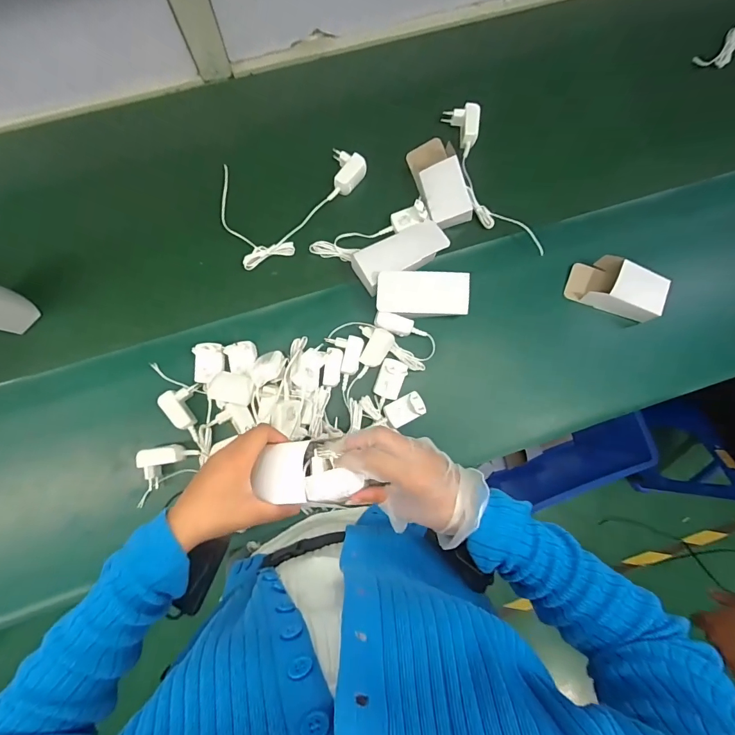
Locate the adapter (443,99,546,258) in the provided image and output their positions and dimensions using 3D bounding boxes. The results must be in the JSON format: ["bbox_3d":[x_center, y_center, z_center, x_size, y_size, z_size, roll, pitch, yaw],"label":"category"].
[{"bbox_3d":[0.200,-0.310,0.676,0.078,0.043,0.284,-22,88,-6],"label":"adapter"}]

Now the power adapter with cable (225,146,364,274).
[{"bbox_3d":[-0.115,-0.268,0.652,0.244,0.026,0.167,-14,87,-6],"label":"power adapter with cable"}]

